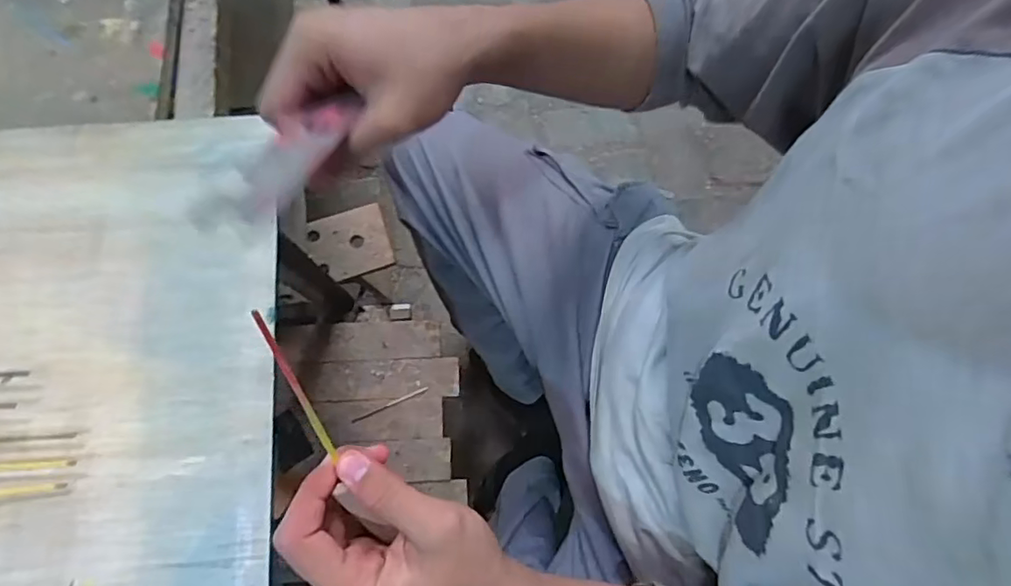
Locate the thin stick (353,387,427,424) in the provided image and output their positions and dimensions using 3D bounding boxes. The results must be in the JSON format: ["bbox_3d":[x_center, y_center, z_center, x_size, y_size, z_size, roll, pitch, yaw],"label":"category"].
[{"bbox_3d":[-0.145,0.140,0.695,0.101,0.004,0.008,-22,77,-7],"label":"thin stick"}]

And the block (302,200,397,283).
[{"bbox_3d":[-0.207,-0.066,0.725,0.104,0.013,0.090,-16,75,-7],"label":"block"}]

